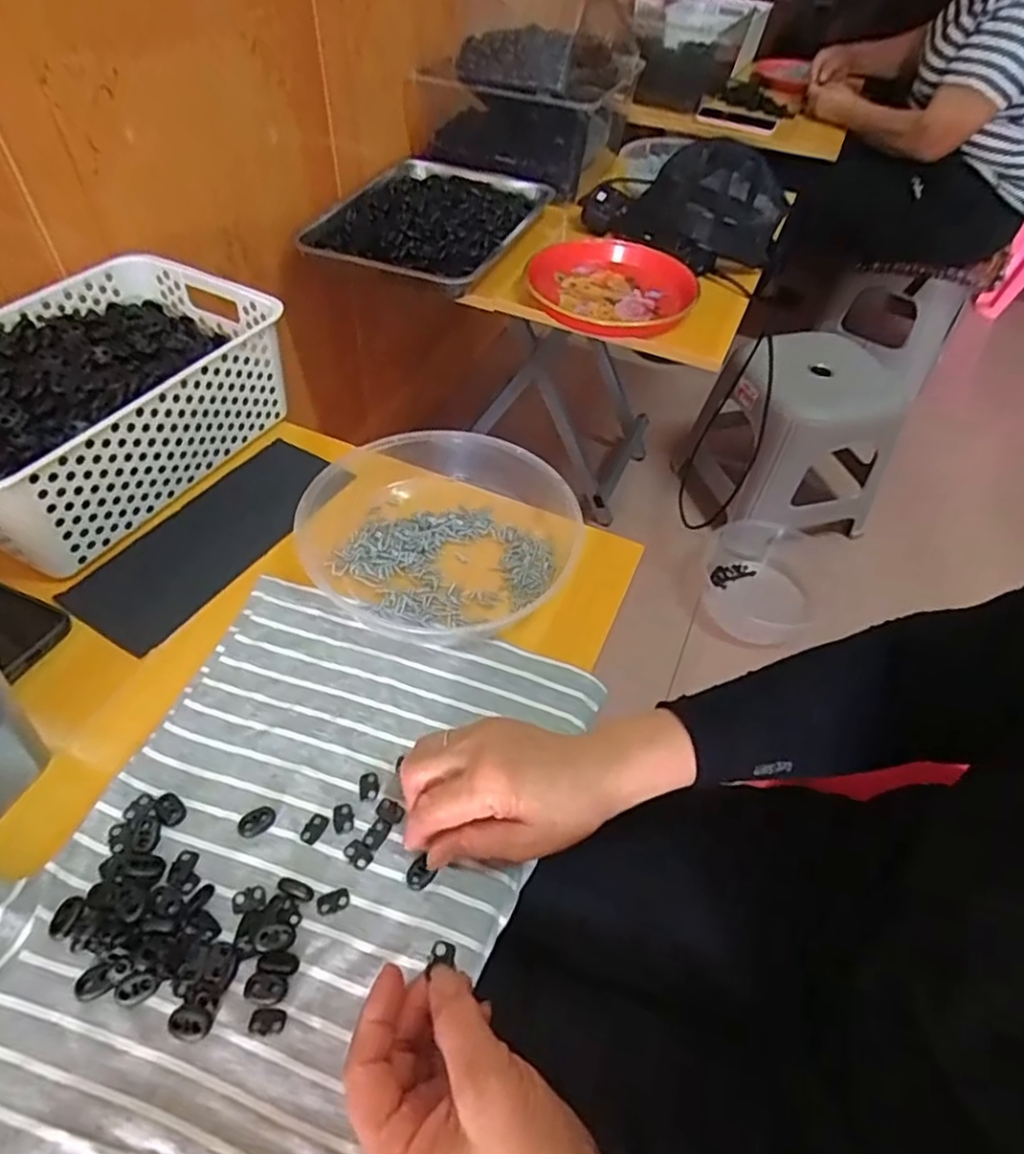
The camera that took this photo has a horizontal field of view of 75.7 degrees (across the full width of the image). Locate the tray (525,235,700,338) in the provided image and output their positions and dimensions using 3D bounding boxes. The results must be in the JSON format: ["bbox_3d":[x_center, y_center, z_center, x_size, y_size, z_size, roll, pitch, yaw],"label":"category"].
[{"bbox_3d":[0.133,-0.388,0.868,0.213,0.033,0.239,22,52,14],"label":"tray"}]

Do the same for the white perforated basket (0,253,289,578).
[{"bbox_3d":[-0.373,-0.159,0.585,0.210,0.101,0.304,25,53,16],"label":"white perforated basket"}]

